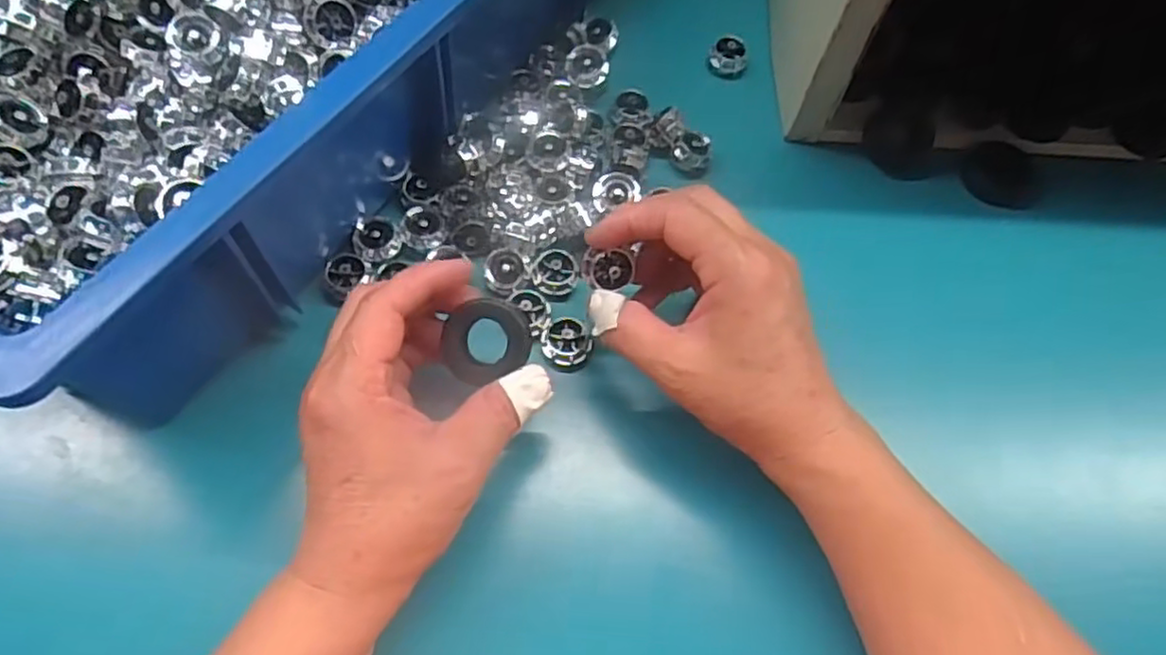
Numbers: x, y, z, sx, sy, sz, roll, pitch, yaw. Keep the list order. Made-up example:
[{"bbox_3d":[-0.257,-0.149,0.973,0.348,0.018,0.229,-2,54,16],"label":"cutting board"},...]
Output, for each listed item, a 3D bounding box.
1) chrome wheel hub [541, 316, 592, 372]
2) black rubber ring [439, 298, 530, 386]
[{"bbox_3d":[-0.008,0.008,0.365,0.025,0.012,0.026,1,67,-3],"label":"chrome wheel hub"},{"bbox_3d":[-0.042,0.007,0.311,0.036,0.017,0.033,1,67,-3],"label":"black rubber ring"}]

